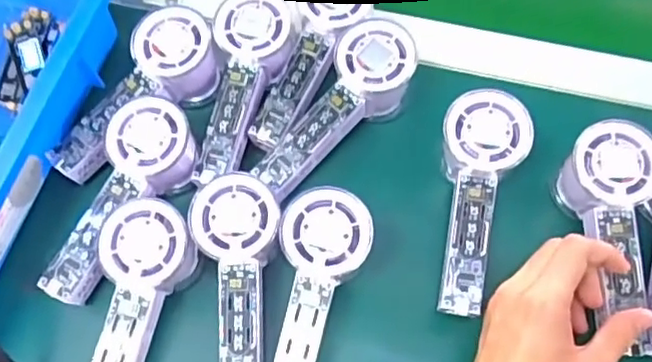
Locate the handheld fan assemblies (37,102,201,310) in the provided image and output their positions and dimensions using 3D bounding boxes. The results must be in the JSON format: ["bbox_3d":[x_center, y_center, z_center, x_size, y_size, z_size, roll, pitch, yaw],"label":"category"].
[{"bbox_3d":[-0.141,0.014,0.435,0.053,0.038,0.144,27,83,12],"label":"handheld fan assemblies"}]

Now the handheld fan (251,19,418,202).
[{"bbox_3d":[0.010,-0.047,0.467,0.056,0.059,0.147,39,86,16],"label":"handheld fan"}]

